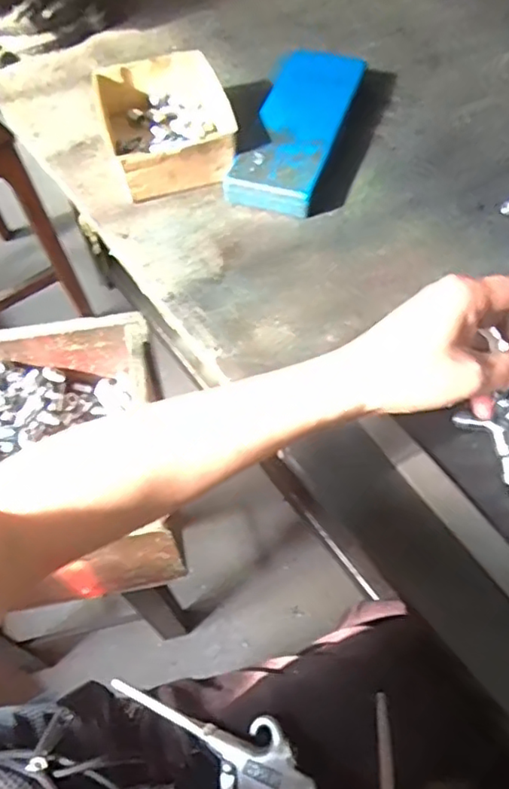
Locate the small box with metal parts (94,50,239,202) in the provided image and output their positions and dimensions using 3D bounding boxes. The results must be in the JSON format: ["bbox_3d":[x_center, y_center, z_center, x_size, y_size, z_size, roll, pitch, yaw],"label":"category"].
[{"bbox_3d":[-0.086,-0.283,0.634,0.125,0.054,0.167,-15,58,-6],"label":"small box with metal parts"}]

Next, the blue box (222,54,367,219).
[{"bbox_3d":[0.045,-0.281,0.640,0.090,0.031,0.240,15,60,13],"label":"blue box"}]

